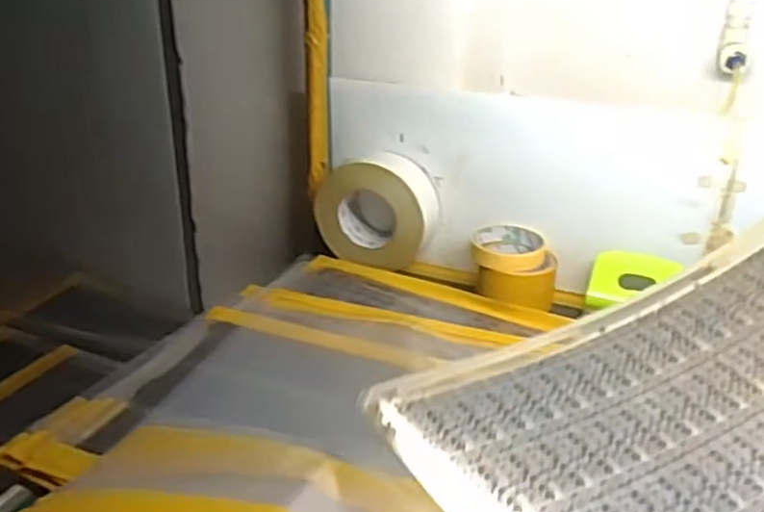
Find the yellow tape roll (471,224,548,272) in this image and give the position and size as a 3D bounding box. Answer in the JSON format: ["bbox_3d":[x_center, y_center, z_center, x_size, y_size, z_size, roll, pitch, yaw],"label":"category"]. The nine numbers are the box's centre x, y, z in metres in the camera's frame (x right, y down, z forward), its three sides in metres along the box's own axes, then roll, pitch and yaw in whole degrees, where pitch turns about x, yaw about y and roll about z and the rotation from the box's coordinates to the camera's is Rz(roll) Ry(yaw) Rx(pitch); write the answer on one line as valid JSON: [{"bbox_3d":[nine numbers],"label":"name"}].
[{"bbox_3d":[0.144,-0.011,0.813,0.084,0.023,0.084,1,25,-1],"label":"yellow tape roll"}]

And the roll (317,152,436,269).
[{"bbox_3d":[-0.008,-0.056,0.871,0.147,0.127,0.056,10,26,18],"label":"roll"}]

